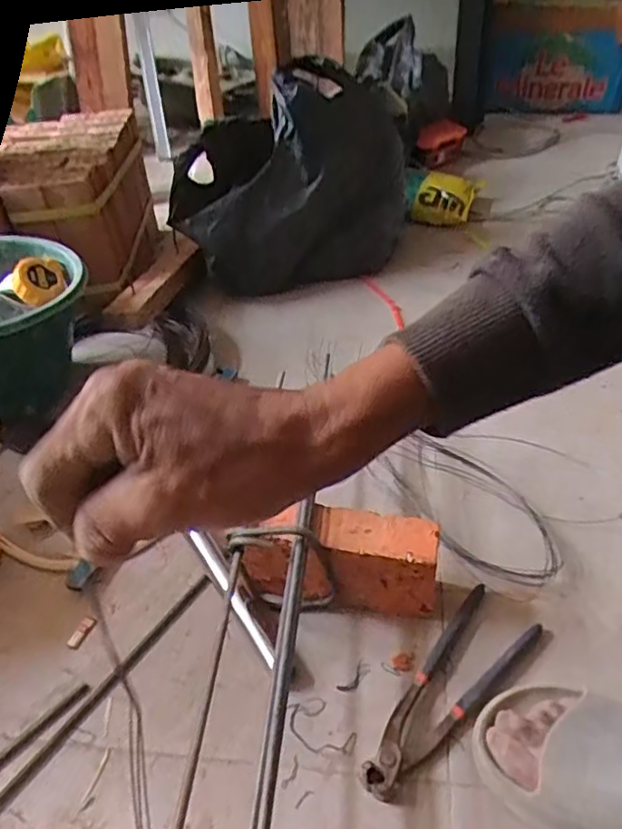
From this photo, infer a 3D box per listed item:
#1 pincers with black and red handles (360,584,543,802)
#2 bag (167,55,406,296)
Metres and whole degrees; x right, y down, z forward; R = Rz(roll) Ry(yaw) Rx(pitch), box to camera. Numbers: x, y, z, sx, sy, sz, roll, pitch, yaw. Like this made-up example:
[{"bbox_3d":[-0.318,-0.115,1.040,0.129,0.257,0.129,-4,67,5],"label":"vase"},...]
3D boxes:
[{"bbox_3d":[0.122,0.248,0.574,0.075,0.020,0.220,32,53,33],"label":"pincers with black and red handles"},{"bbox_3d":[-0.024,-0.389,1.114,0.439,0.339,0.153,-17,42,-13],"label":"bag"}]

